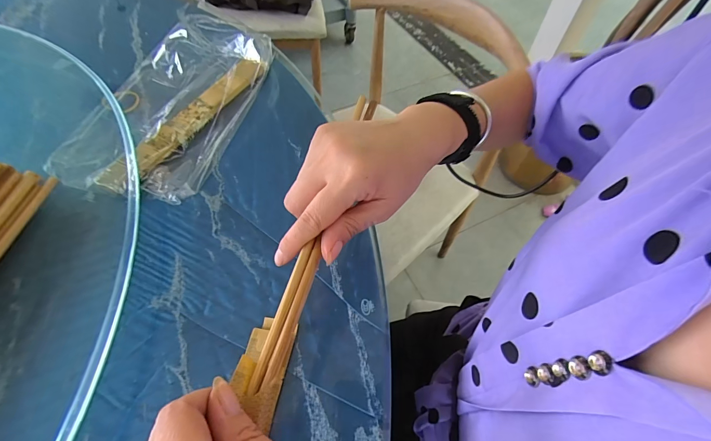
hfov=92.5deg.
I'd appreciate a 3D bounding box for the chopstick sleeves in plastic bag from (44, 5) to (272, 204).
[{"bbox_3d":[-0.230,-0.154,0.425,0.183,0.049,0.290,12,58,7],"label":"chopstick sleeves in plastic bag"}]

